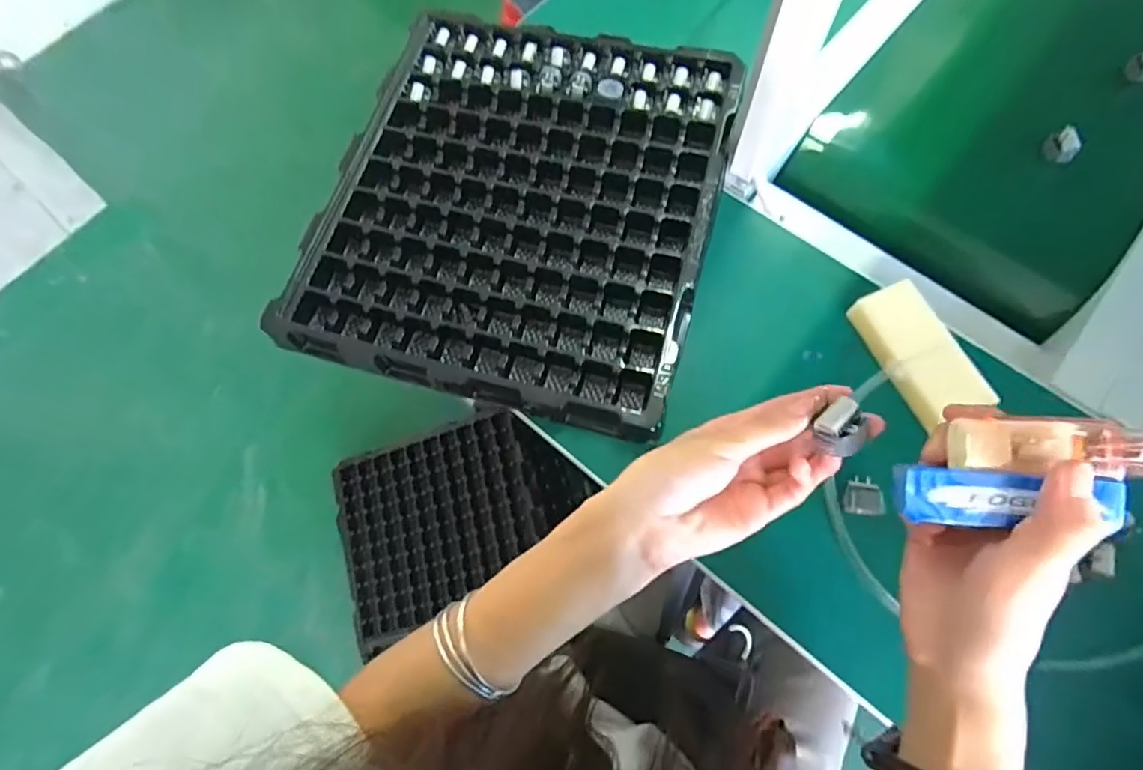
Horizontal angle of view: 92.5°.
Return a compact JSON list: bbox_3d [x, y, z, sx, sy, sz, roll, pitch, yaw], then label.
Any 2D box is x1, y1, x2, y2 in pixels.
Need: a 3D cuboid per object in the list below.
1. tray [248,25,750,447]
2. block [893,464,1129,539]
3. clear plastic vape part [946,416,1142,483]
[{"bbox_3d":[-0.046,-0.180,0.528,0.360,0.037,0.404,16,74,7],"label":"tray"},{"bbox_3d":[0.184,0.048,0.233,0.081,0.010,0.024,0,71,19],"label":"block"},{"bbox_3d":[0.204,0.027,0.234,0.076,0.014,0.027,1,72,9],"label":"clear plastic vape part"}]

